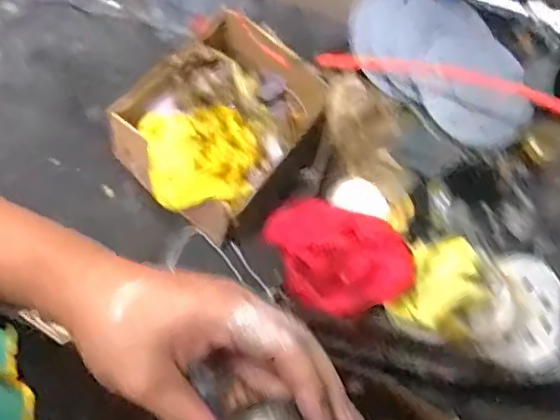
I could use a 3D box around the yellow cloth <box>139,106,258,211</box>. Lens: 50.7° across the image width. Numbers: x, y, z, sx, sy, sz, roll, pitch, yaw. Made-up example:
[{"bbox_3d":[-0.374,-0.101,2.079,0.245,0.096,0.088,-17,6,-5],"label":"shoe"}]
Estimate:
[{"bbox_3d":[-0.169,-0.120,1.281,0.227,0.099,0.242,-11,73,-2],"label":"yellow cloth"}]

